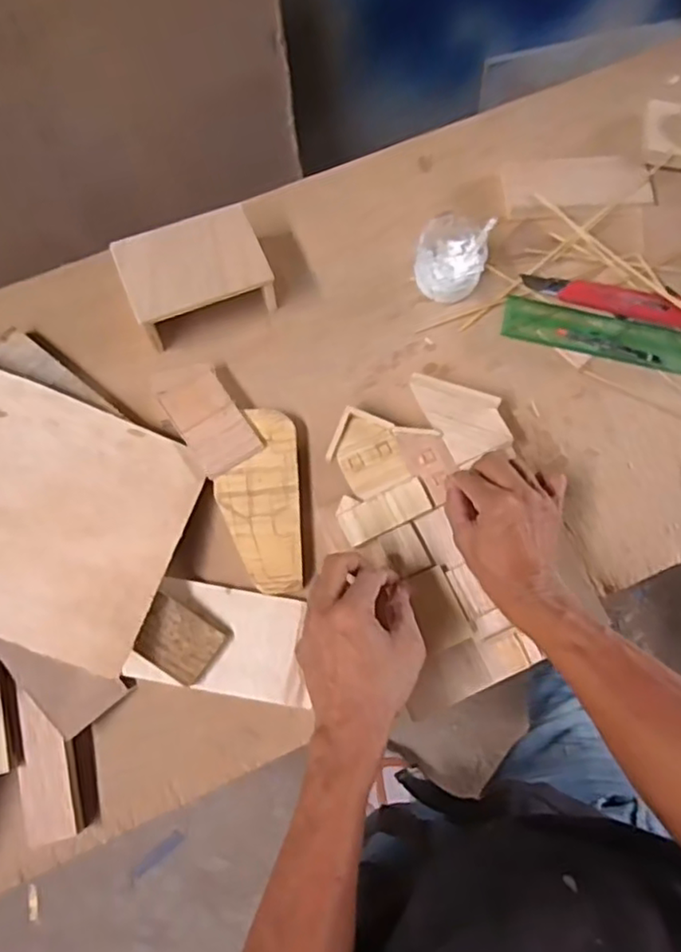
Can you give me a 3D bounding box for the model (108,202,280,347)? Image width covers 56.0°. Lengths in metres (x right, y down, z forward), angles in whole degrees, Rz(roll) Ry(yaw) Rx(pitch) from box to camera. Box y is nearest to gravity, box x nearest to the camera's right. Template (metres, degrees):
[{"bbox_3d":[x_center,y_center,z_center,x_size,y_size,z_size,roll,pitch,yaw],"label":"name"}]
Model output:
[{"bbox_3d":[-0.139,-0.193,0.629,0.131,0.067,0.089,-23,74,-7],"label":"model"}]

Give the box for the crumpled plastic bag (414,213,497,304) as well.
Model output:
[{"bbox_3d":[0.111,-0.222,0.641,0.066,0.069,0.069,3,73,1],"label":"crumpled plastic bag"}]

